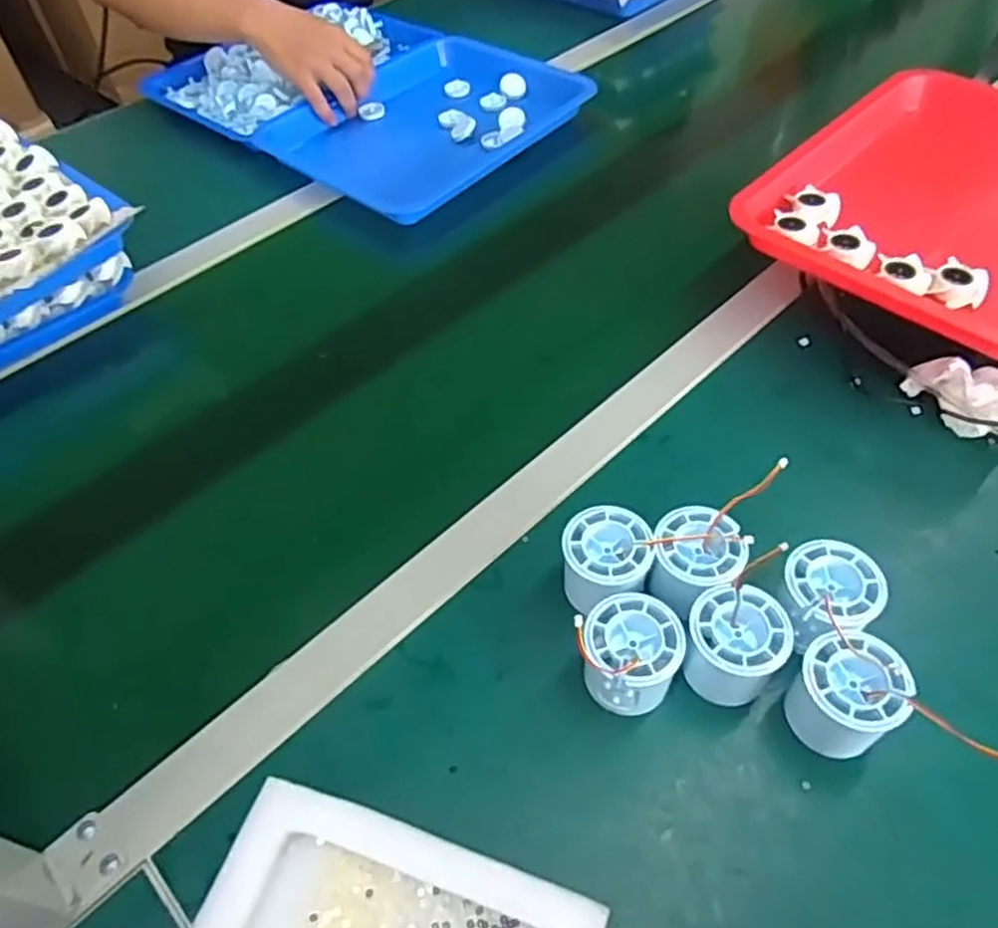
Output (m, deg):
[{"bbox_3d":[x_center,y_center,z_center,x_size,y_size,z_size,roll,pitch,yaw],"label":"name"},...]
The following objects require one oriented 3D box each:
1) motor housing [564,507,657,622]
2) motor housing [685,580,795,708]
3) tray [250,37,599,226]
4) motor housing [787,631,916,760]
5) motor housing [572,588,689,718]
[{"bbox_3d":[0.069,0.068,0.482,0.053,0.051,0.062,-3,52,1],"label":"motor housing"},{"bbox_3d":[0.139,0.107,0.447,0.053,0.053,0.056,-2,52,2],"label":"motor housing"},{"bbox_3d":[-0.082,-0.395,0.874,0.266,0.036,0.327,34,61,26],"label":"tray"},{"bbox_3d":[0.194,0.131,0.425,0.051,0.056,0.053,-2,52,2],"label":"motor housing"},{"bbox_3d":[0.076,0.113,0.447,0.058,0.053,0.055,-2,52,2],"label":"motor housing"}]

